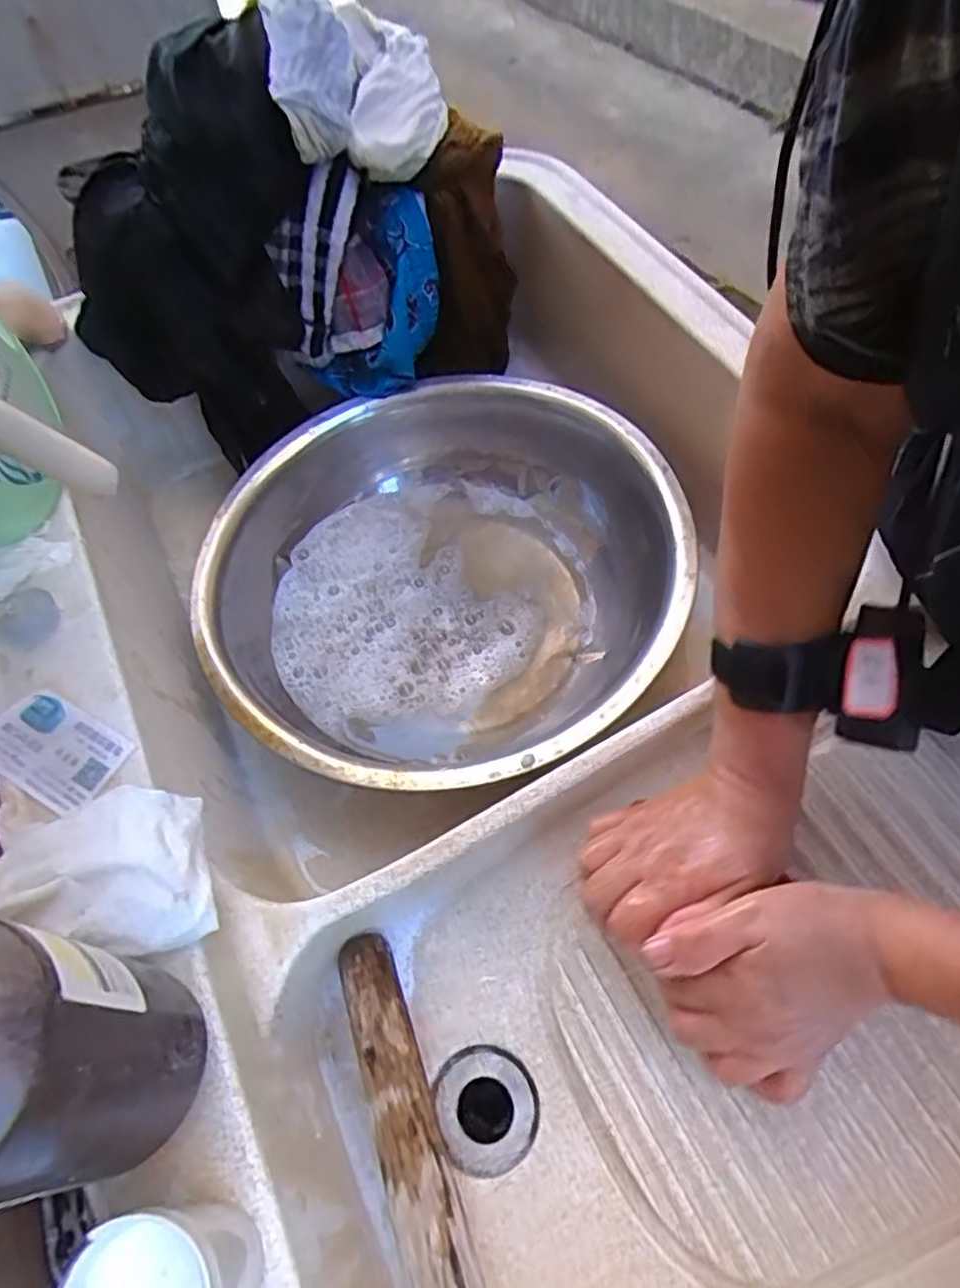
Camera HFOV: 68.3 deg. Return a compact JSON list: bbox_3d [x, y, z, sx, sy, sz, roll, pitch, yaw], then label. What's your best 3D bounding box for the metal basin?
[{"bbox_3d":[-0.033,-0.058,0.621,0.383,0.123,0.394,-1,60,1],"label":"metal basin"}]

